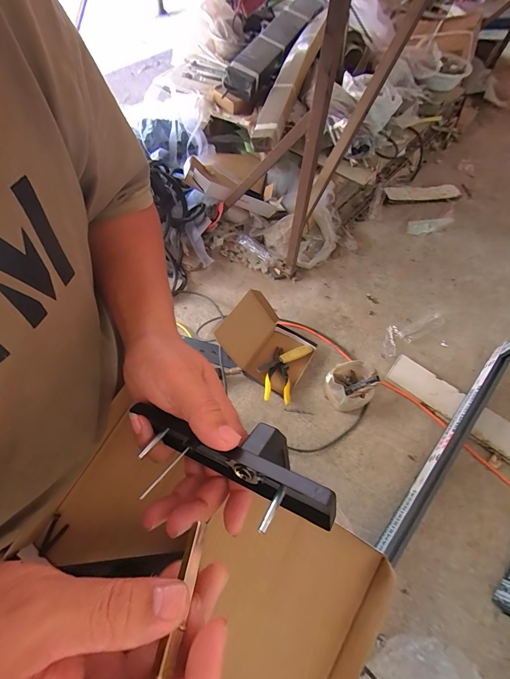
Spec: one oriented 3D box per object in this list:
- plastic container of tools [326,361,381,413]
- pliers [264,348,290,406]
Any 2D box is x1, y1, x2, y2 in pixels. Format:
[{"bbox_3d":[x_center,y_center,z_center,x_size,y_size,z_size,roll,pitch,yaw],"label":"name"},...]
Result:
[{"bbox_3d":[0.271,0.126,0.890,0.134,0.103,0.122,2,60,-3],"label":"plastic container of tools"},{"bbox_3d":[0.064,0.096,0.921,0.069,0.025,0.190,5,47,-1],"label":"pliers"}]

